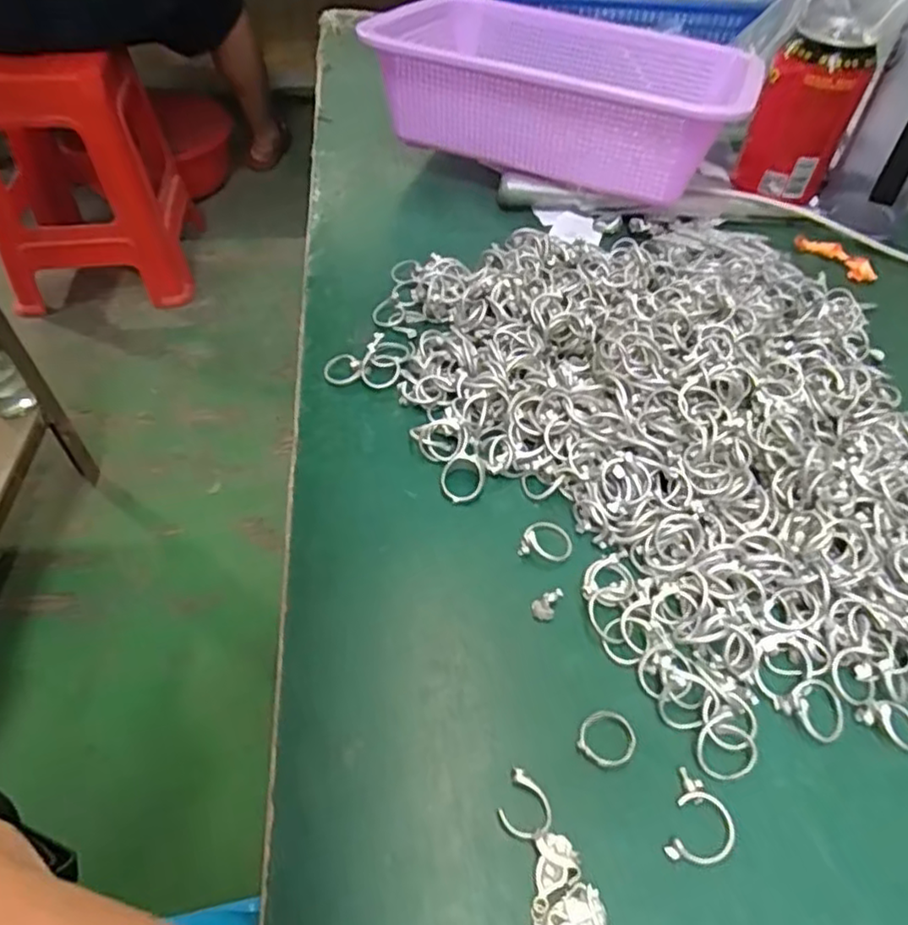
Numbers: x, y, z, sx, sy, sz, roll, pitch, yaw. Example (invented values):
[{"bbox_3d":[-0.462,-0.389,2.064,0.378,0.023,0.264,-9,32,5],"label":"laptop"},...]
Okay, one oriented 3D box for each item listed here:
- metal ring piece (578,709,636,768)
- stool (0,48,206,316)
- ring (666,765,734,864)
[{"bbox_3d":[0.058,0.103,0.249,0.019,0.004,0.020,2,50,-2],"label":"metal ring piece"},{"bbox_3d":[-0.802,-0.648,1.419,0.384,0.471,0.384,-10,51,-10],"label":"stool"},{"bbox_3d":[0.087,0.125,0.232,0.021,0.004,0.029,18,52,12],"label":"ring"}]

